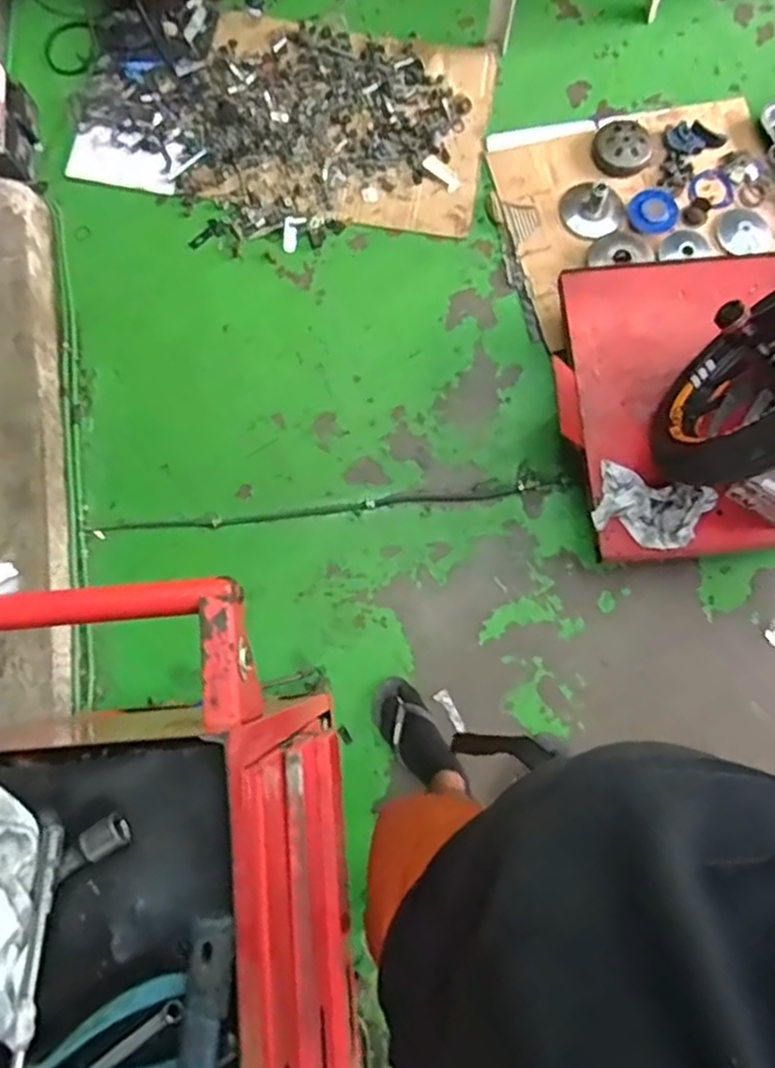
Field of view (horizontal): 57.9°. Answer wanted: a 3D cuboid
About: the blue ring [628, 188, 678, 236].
[{"bbox_3d":[0.594,-0.719,1.559,0.105,0.024,0.121,36,82,6],"label":"blue ring"}]

